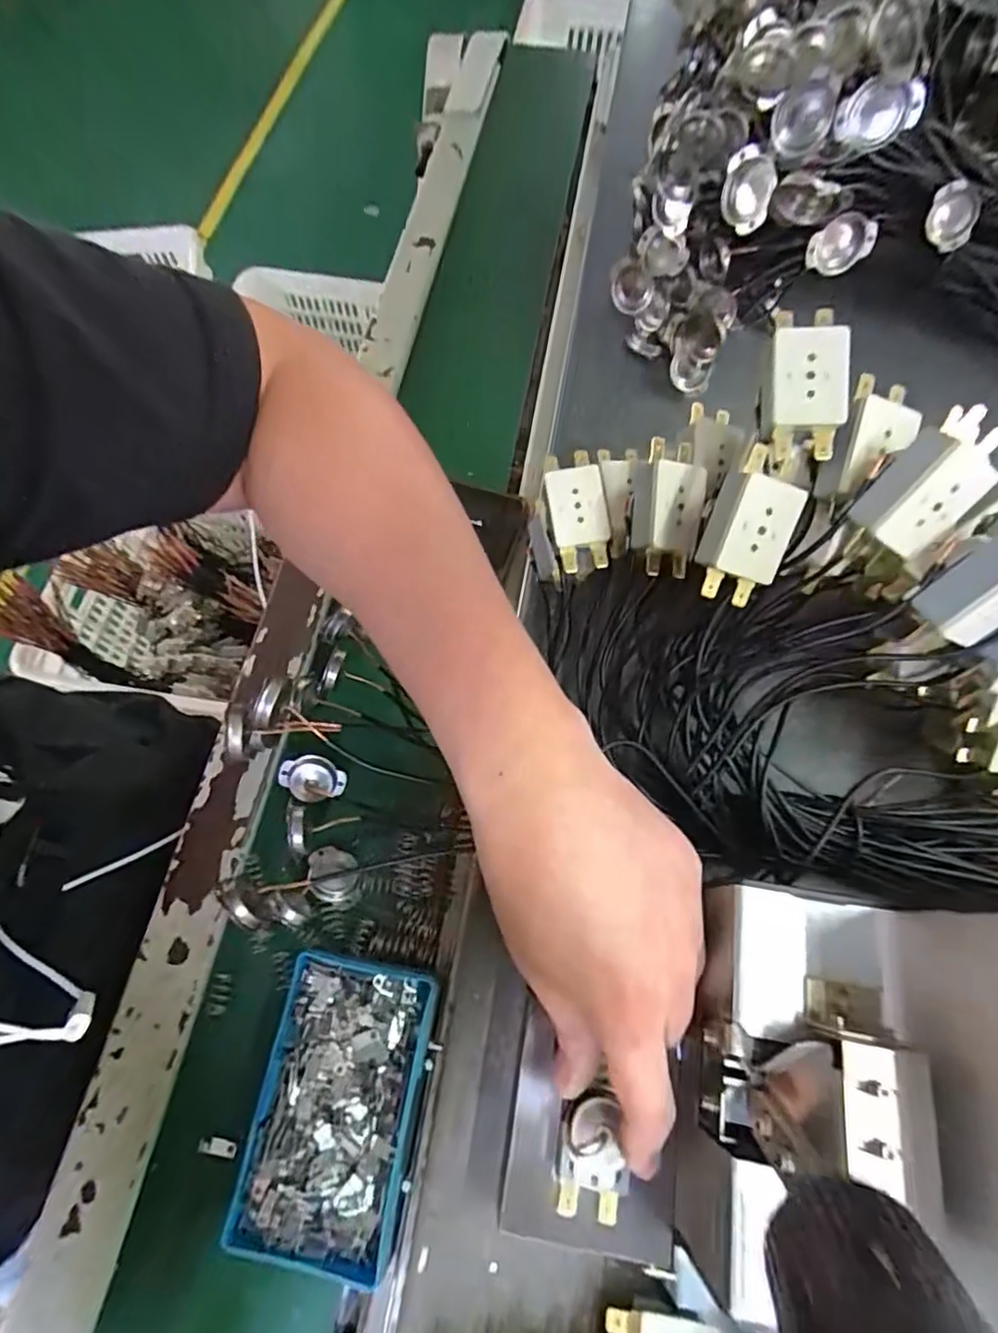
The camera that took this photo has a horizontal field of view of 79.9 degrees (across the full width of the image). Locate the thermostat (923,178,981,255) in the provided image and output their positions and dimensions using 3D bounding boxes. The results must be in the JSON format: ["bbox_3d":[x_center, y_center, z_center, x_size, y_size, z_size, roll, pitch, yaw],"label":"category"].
[{"bbox_3d":[0.301,-0.298,0.396,0.030,0.038,0.009,-8,34,8],"label":"thermostat"}]

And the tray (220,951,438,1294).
[{"bbox_3d":[-0.074,0.199,0.275,0.069,0.021,0.113,8,67,4],"label":"tray"}]

